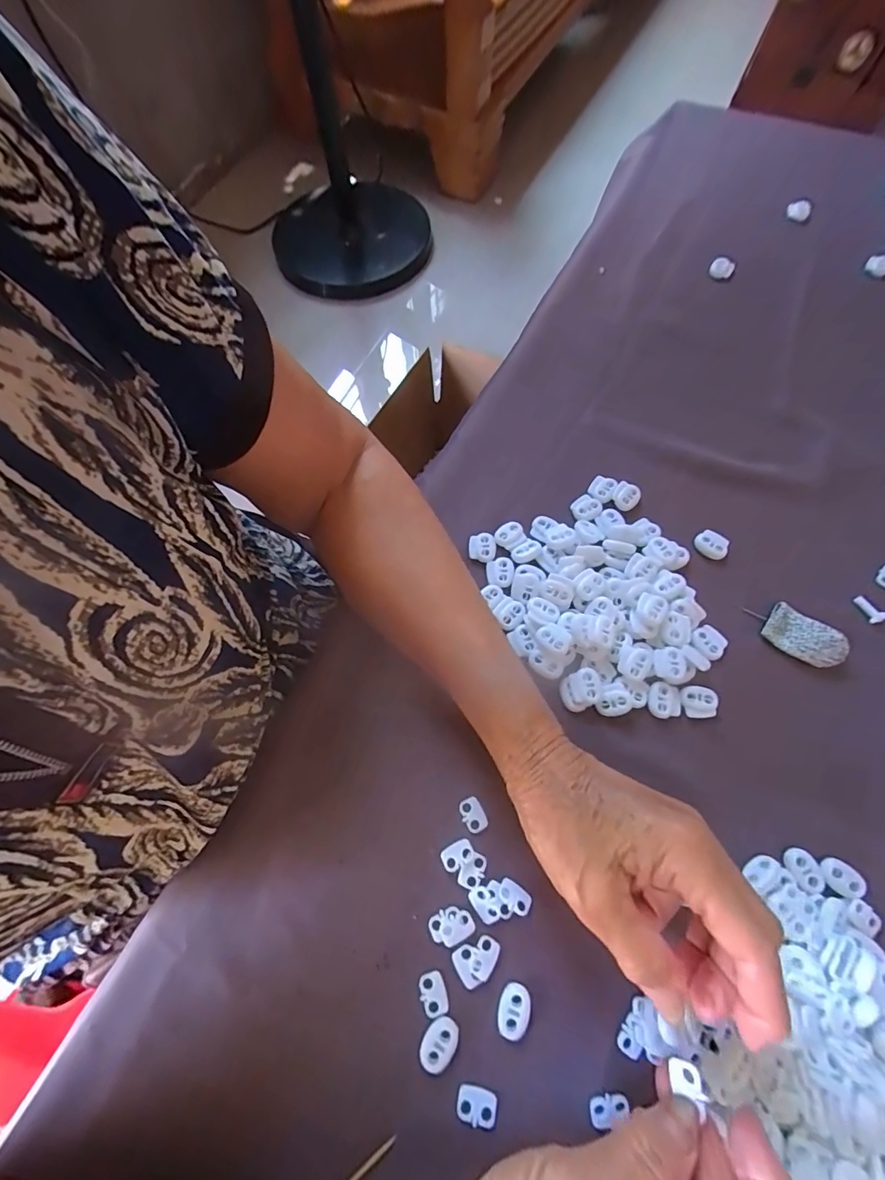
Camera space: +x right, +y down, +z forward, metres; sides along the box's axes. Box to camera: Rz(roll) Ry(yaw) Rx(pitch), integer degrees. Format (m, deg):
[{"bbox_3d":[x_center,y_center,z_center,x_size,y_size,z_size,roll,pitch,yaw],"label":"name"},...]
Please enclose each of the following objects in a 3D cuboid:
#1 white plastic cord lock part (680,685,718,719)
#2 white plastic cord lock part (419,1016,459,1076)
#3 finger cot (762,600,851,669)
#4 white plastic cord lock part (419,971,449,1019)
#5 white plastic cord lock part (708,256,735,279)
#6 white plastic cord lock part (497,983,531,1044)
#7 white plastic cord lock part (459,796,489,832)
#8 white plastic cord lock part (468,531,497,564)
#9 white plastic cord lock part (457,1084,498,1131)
[{"bbox_3d":[0.161,0.070,0.290,0.021,0.004,0.019,0,68,3],"label":"white plastic cord lock part"},{"bbox_3d":[-0.002,0.229,0.233,0.016,0.004,0.022,22,71,11],"label":"white plastic cord lock part"},{"bbox_3d":[0.235,0.032,0.301,0.045,0.013,0.028,42,75,17],"label":"finger cot"},{"bbox_3d":[-0.005,0.211,0.241,0.013,0.004,0.019,-14,68,-3],"label":"white plastic cord lock part"},{"bbox_3d":[0.263,-0.303,0.434,0.021,0.017,0.009,26,71,12],"label":"white plastic cord lock part"},{"bbox_3d":[0.037,0.216,0.236,0.016,0.004,0.023,10,69,7],"label":"white plastic cord lock part"},{"bbox_3d":[0.018,0.132,0.272,0.014,0.004,0.019,-31,70,-10],"label":"white plastic cord lock part"},{"bbox_3d":[0.029,-0.030,0.337,0.020,0.004,0.022,-1,68,2],"label":"white plastic cord lock part"},{"bbox_3d":[0.017,0.251,0.225,0.019,0.004,0.014,11,69,7],"label":"white plastic cord lock part"}]

